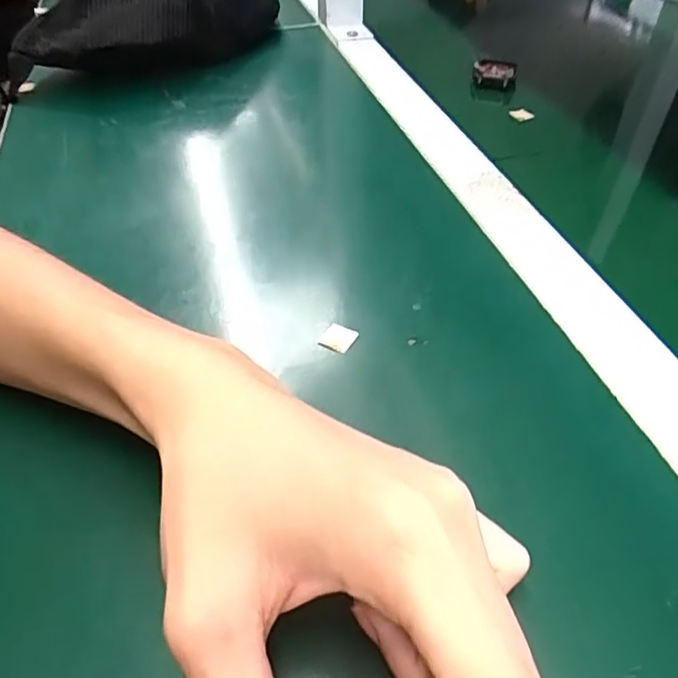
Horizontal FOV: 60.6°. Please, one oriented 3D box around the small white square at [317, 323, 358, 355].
[{"bbox_3d":[0.000,0.000,0.286,0.015,0.005,0.014,17,48,17],"label":"small white square"}]

